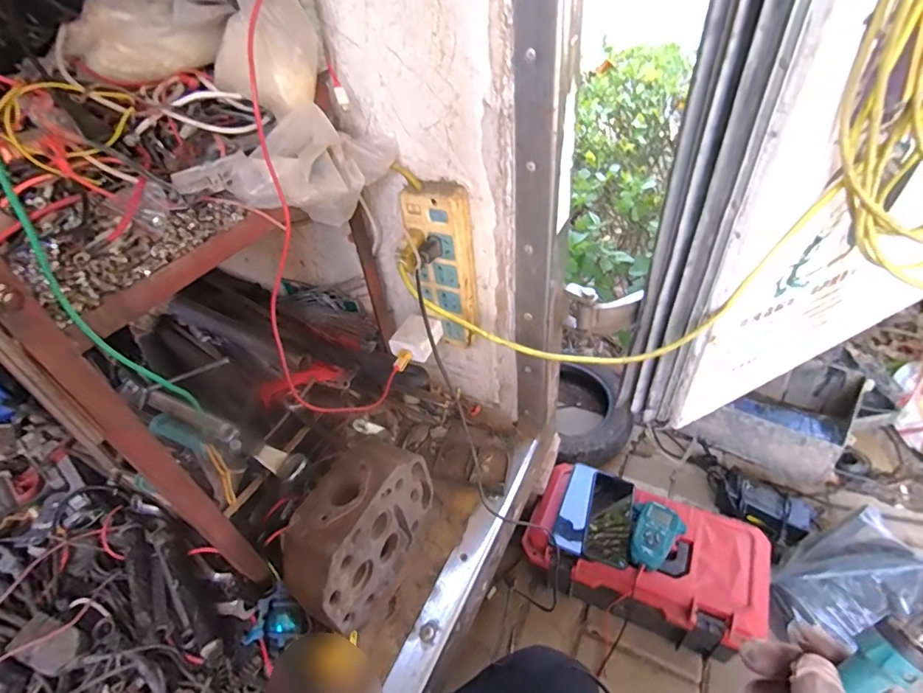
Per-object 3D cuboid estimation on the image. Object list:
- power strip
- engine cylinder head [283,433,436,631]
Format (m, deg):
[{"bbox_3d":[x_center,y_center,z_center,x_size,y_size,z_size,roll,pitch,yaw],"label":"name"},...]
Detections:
[{"bbox_3d":[-0.021,-0.097,0.607,0.071,0.217,0.033,11,46,20],"label":"power strip"},{"bbox_3d":[-0.126,0.223,0.587,0.085,0.139,0.210,16,47,24],"label":"engine cylinder head"}]

